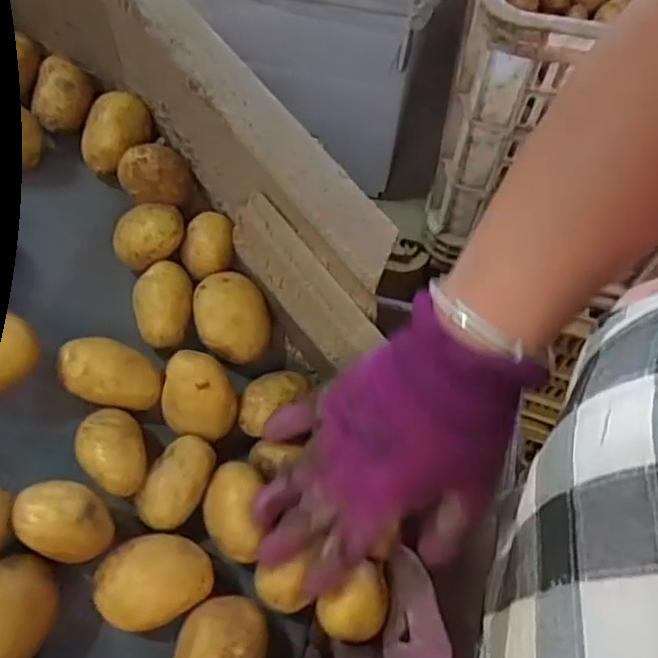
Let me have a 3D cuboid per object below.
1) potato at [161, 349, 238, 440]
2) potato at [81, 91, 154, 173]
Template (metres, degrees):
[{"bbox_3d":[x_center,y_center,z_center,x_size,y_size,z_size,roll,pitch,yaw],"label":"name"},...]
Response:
[{"bbox_3d":[-0.076,0.039,0.387,0.040,0.034,0.040,14,59,4],"label":"potato"},{"bbox_3d":[-0.144,-0.134,0.441,0.048,0.031,0.037,-32,66,-21],"label":"potato"}]

